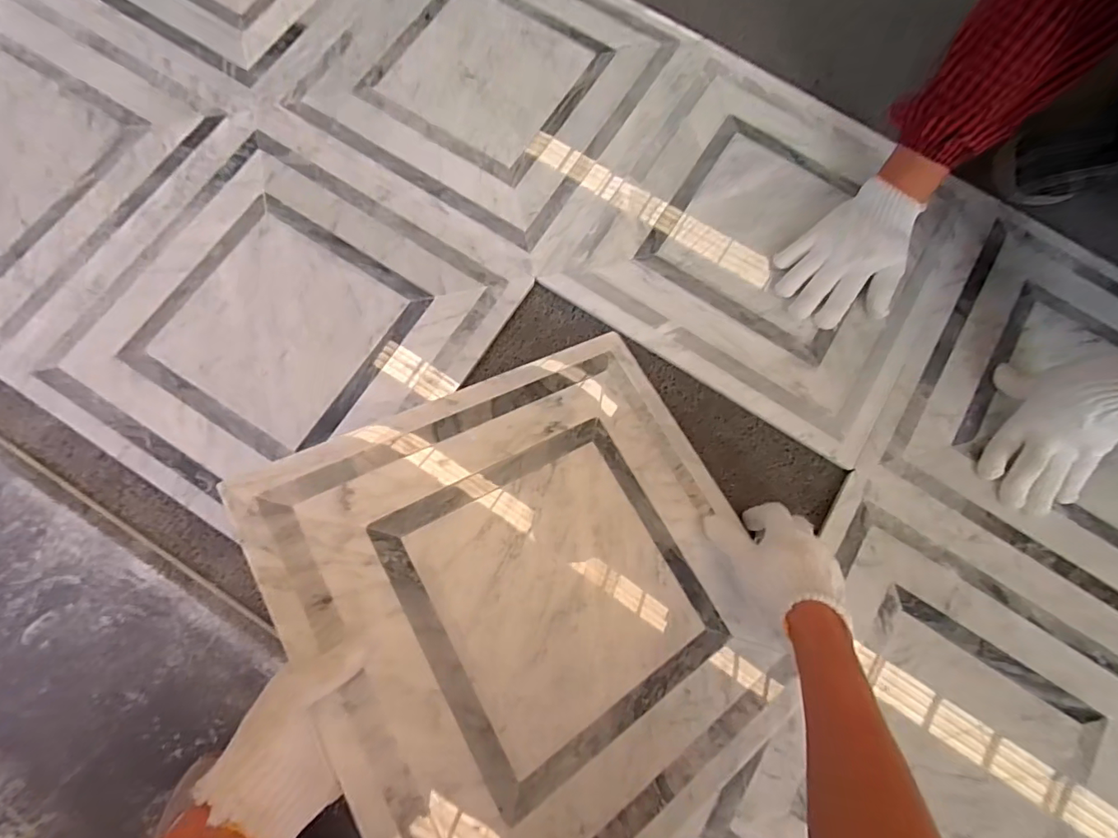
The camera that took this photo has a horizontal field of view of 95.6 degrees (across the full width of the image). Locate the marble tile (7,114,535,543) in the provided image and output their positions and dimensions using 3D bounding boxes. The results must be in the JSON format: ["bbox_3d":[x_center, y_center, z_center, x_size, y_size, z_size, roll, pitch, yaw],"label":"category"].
[{"bbox_3d":[-0.303,-0.102,0.547,0.388,0.015,0.384,32,78,5],"label":"marble tile"}]

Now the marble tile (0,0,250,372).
[{"bbox_3d":[-0.646,-0.315,0.583,0.407,0.015,0.371,31,78,5],"label":"marble tile"}]

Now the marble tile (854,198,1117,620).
[{"bbox_3d":[0.586,-0.005,0.557,0.406,0.023,0.390,30,77,2],"label":"marble tile"}]

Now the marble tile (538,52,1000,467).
[{"bbox_3d":[0.248,-0.214,0.590,0.395,0.015,0.385,32,78,5],"label":"marble tile"}]

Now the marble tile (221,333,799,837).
[{"bbox_3d":[0.002,0.140,0.436,0.396,0.011,0.389,-24,76,-27],"label":"marble tile"}]

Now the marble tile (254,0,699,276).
[{"bbox_3d":[-0.092,-0.435,0.636,0.398,0.018,0.404,32,78,5],"label":"marble tile"}]

